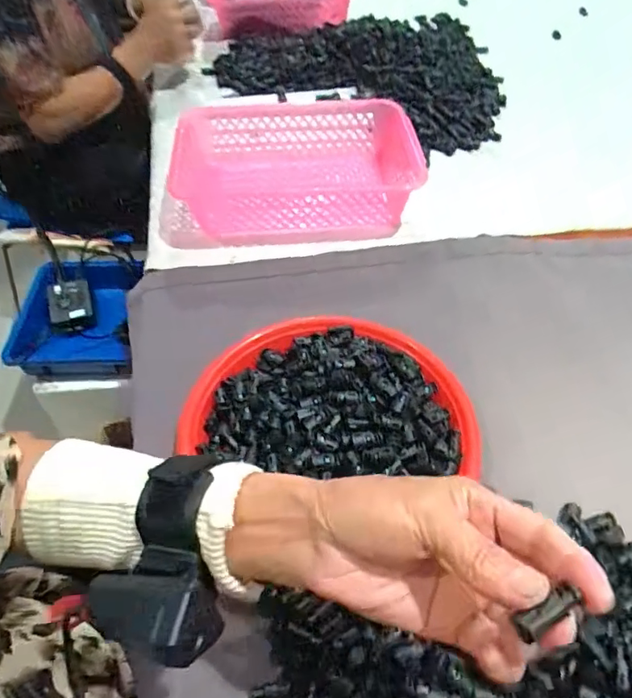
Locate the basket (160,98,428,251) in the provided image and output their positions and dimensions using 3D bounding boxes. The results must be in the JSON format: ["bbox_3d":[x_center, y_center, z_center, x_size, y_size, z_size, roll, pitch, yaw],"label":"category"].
[{"bbox_3d":[-0.033,-0.233,0.710,0.343,0.101,0.221,-4,51,-3],"label":"basket"}]

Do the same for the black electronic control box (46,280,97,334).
[{"bbox_3d":[-0.447,-0.079,0.956,0.081,0.042,0.093,-15,53,-12],"label":"black electronic control box"}]

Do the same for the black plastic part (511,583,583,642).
[{"bbox_3d":[0.085,0.097,0.191,0.023,0.007,0.009,-28,56,-7],"label":"black plastic part"}]

